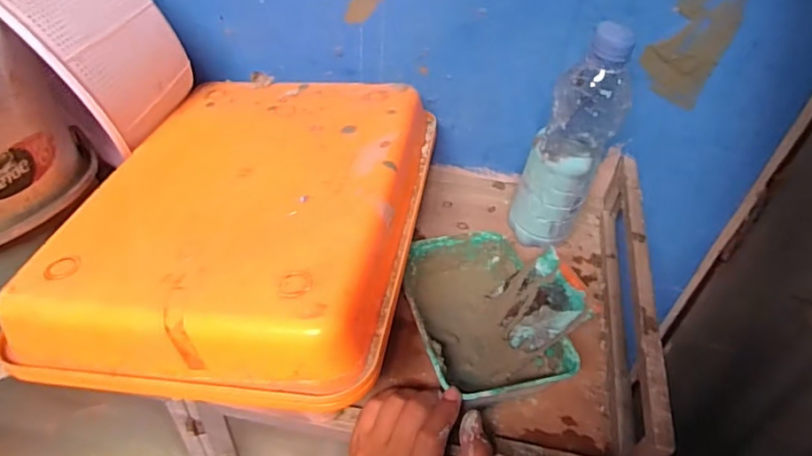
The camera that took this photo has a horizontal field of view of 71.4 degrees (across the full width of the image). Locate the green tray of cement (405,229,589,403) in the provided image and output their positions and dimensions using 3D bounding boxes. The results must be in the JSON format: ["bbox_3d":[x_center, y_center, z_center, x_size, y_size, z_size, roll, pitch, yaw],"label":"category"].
[{"bbox_3d":[0.071,0.070,0.491,0.132,0.059,0.166,-9,47,-14],"label":"green tray of cement"}]

